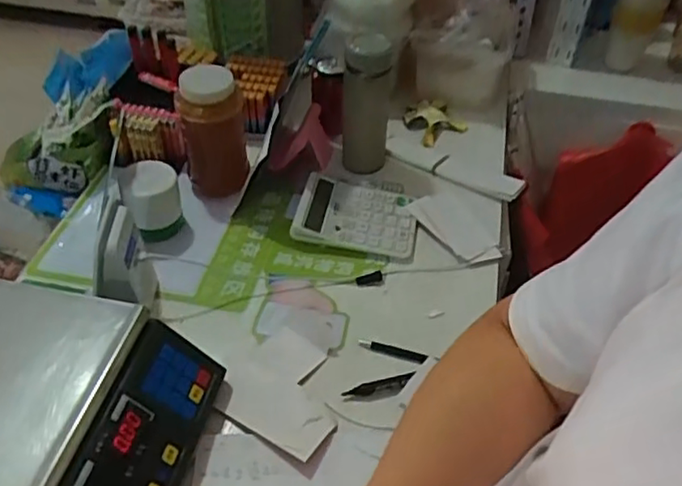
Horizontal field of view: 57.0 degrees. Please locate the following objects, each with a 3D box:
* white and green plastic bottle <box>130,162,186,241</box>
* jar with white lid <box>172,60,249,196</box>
[{"bbox_3d":[-0.244,-0.054,0.827,0.064,0.086,0.060,-9,46,-10],"label":"white and green plastic bottle"},{"bbox_3d":[-0.171,-0.140,0.852,0.083,0.193,0.082,1,45,-1],"label":"jar with white lid"}]

